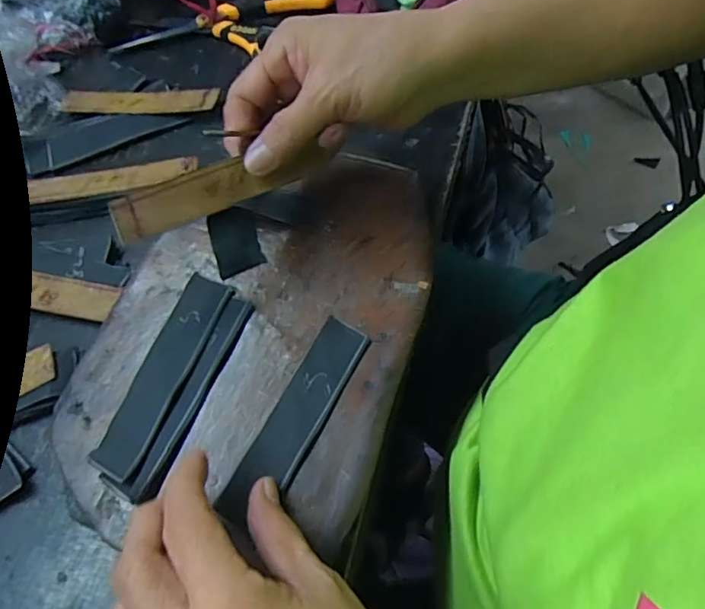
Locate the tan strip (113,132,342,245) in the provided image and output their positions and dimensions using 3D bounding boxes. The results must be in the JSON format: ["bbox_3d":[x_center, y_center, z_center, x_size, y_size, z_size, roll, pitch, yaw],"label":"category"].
[{"bbox_3d":[-0.067,-0.066,0.295,0.125,0.006,0.022,-28,107,-25],"label":"tan strip"}]

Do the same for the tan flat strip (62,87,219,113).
[{"bbox_3d":[-0.169,-0.164,0.433,0.120,0.006,0.024,-1,66,2],"label":"tan flat strip"}]

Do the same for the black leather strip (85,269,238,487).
[{"bbox_3d":[-0.103,0.034,0.299,0.028,0.004,0.119,17,62,10],"label":"black leather strip"}]

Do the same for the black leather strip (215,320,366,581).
[{"bbox_3d":[-0.030,0.060,0.279,0.032,0.007,0.124,19,62,14],"label":"black leather strip"}]

